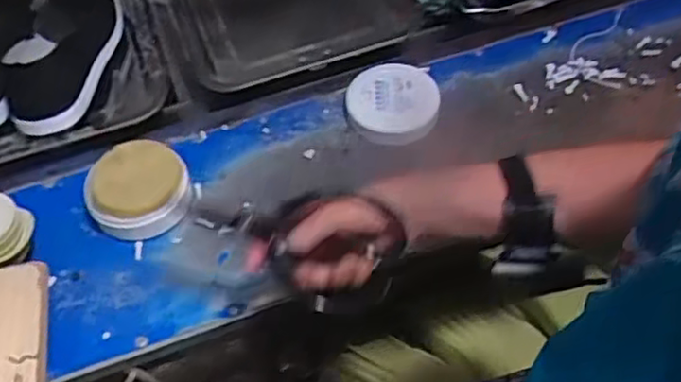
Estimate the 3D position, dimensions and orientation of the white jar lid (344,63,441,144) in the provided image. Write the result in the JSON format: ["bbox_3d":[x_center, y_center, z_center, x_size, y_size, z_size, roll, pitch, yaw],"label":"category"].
[{"bbox_3d":[0.058,-0.100,0.771,0.101,0.017,0.098,1,67,-1],"label":"white jar lid"}]

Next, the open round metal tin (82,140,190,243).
[{"bbox_3d":[-0.208,-0.002,0.708,0.104,0.059,0.093,-18,51,-9],"label":"open round metal tin"}]

